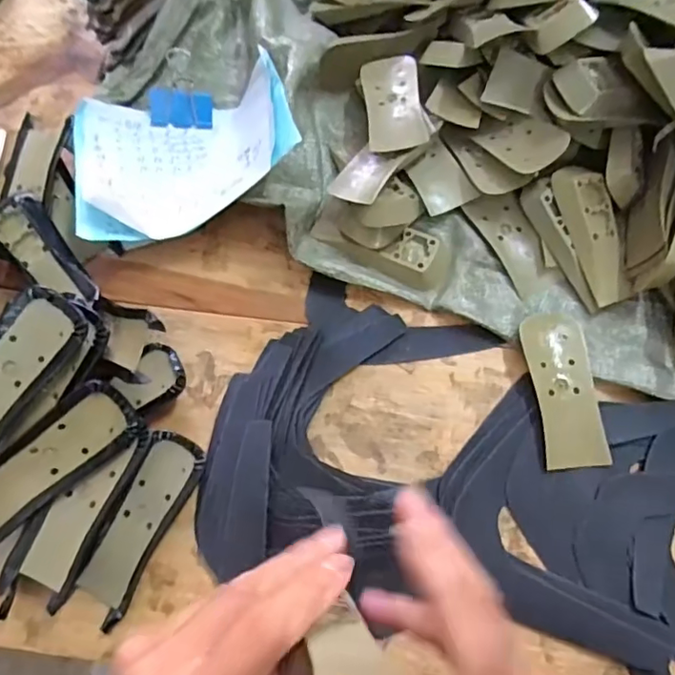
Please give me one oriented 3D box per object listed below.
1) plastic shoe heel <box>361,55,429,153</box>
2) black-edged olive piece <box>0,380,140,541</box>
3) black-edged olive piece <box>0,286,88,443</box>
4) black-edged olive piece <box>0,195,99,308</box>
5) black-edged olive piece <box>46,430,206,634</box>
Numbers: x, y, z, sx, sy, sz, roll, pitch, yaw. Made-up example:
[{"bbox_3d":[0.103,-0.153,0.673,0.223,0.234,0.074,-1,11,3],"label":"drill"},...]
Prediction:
[{"bbox_3d":[0.044,-0.190,0.437,0.043,0.014,0.100,-3,69,-1],"label":"plastic shoe heel"},{"bbox_3d":[-0.175,0.074,0.336,0.110,0.010,0.044,-40,110,-13],"label":"black-edged olive piece"},{"bbox_3d":[-0.201,0.022,0.339,0.044,0.008,0.112,39,89,-7],"label":"black-edged olive piece"},{"bbox_3d":[-0.214,-0.059,0.402,0.036,0.012,0.101,-38,76,-10],"label":"black-edged olive piece"},{"bbox_3d":[-0.128,0.116,0.347,0.039,0.022,0.115,25,75,8],"label":"black-edged olive piece"}]

